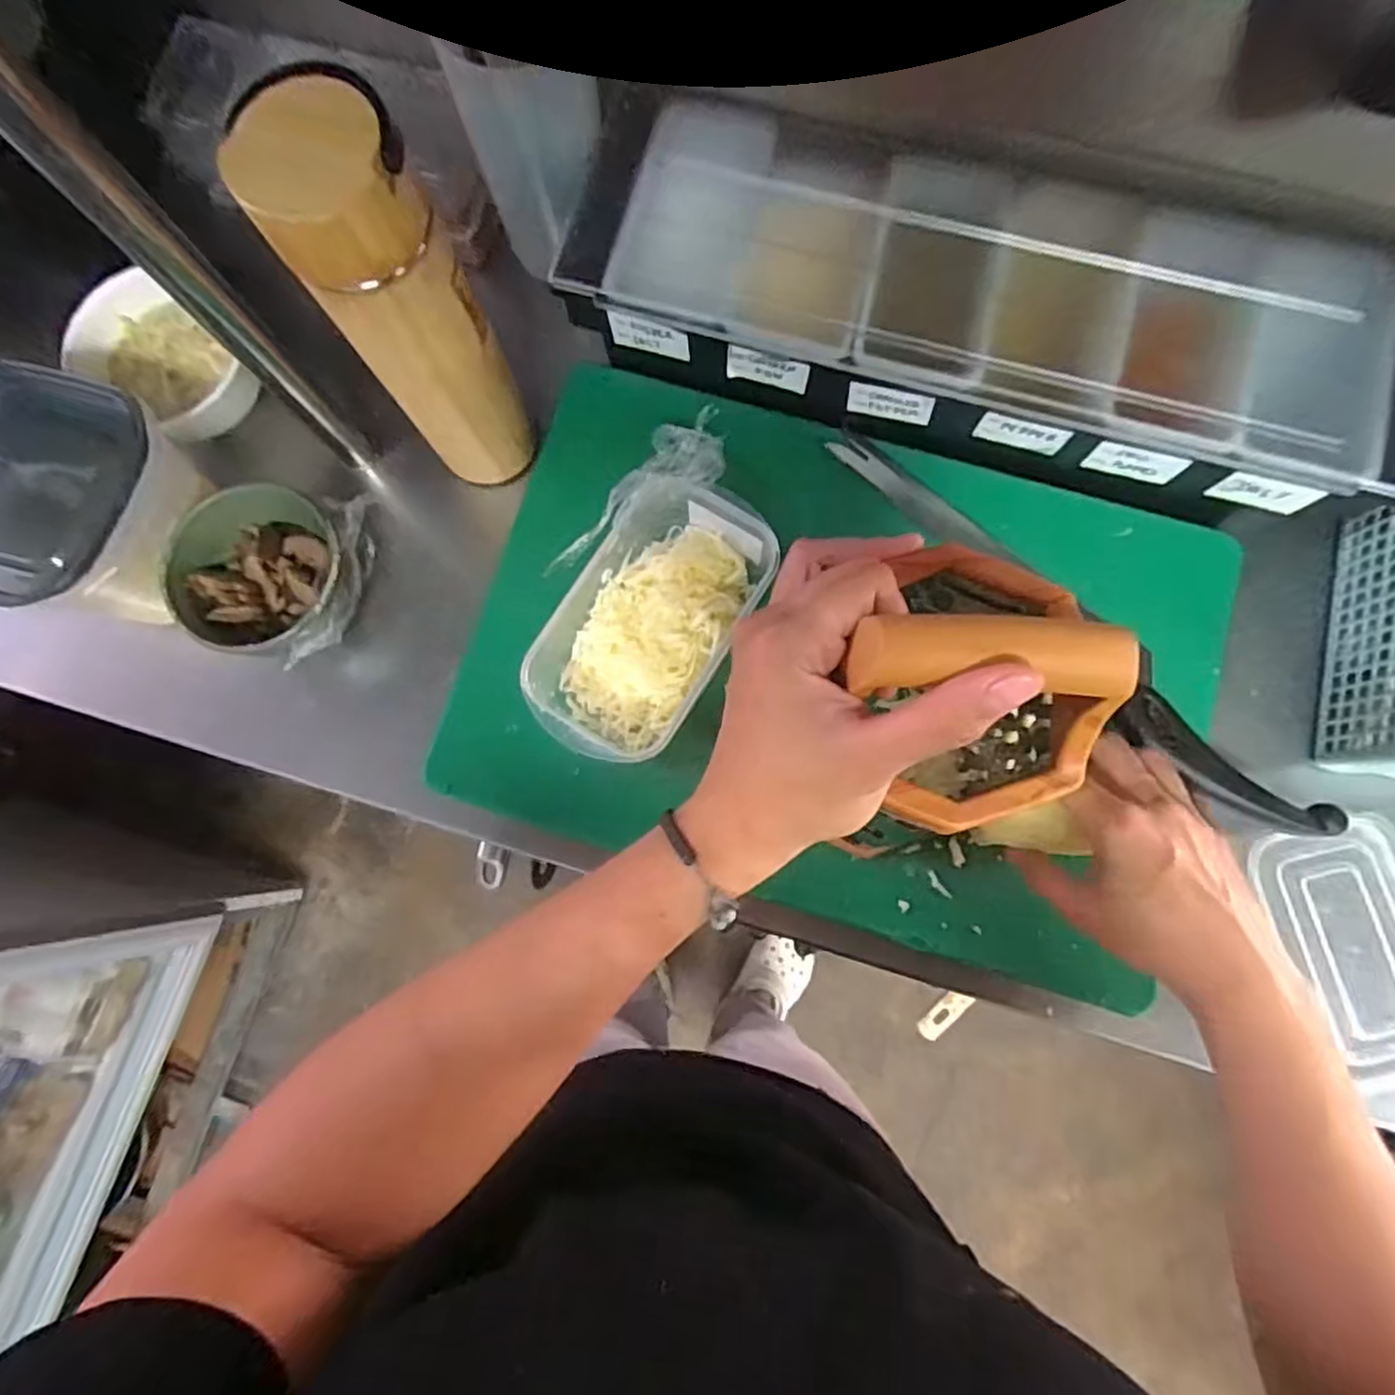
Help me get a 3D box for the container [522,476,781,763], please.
[{"bbox_3d":[-0.028,-0.045,0.408,0.094,0.063,0.160,29,82,6],"label":"container"}]

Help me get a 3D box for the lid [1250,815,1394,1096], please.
[{"bbox_3d":[0.398,0.152,0.421,0.082,0.011,0.151,-15,80,-2],"label":"lid"}]

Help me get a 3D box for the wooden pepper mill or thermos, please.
[{"bbox_3d":[-0.147,-0.194,0.380,0.065,0.224,0.060,0,80,1],"label":"wooden pepper mill or thermos"}]

